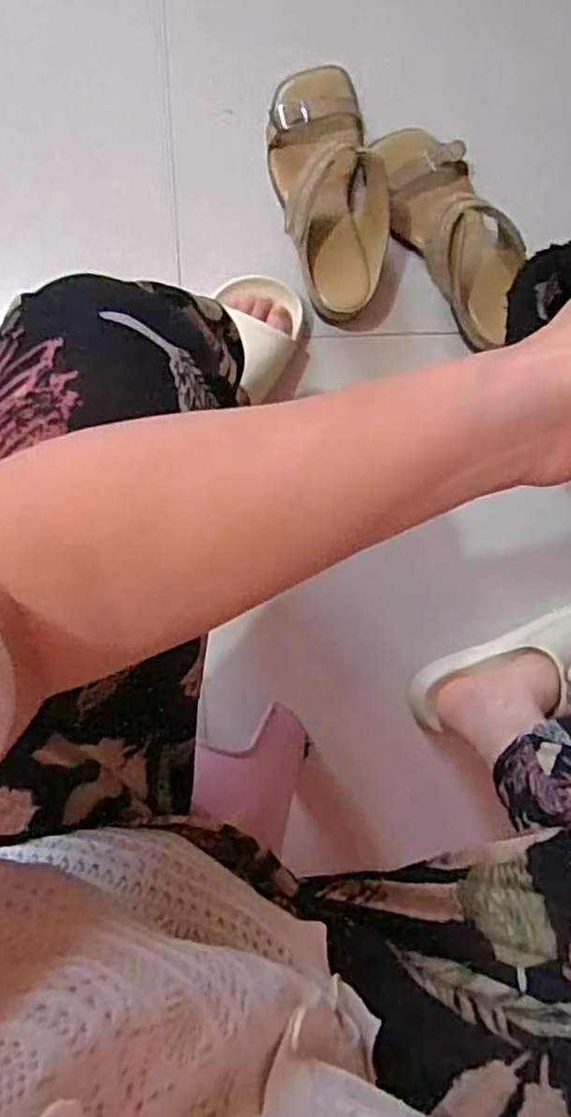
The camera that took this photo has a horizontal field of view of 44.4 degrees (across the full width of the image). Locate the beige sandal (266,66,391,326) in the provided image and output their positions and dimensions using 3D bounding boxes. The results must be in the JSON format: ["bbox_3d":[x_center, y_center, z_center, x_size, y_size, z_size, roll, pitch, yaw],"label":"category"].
[{"bbox_3d":[0.043,-0.355,0.672,0.094,0.081,0.235,-11,98,-1],"label":"beige sandal"}]

